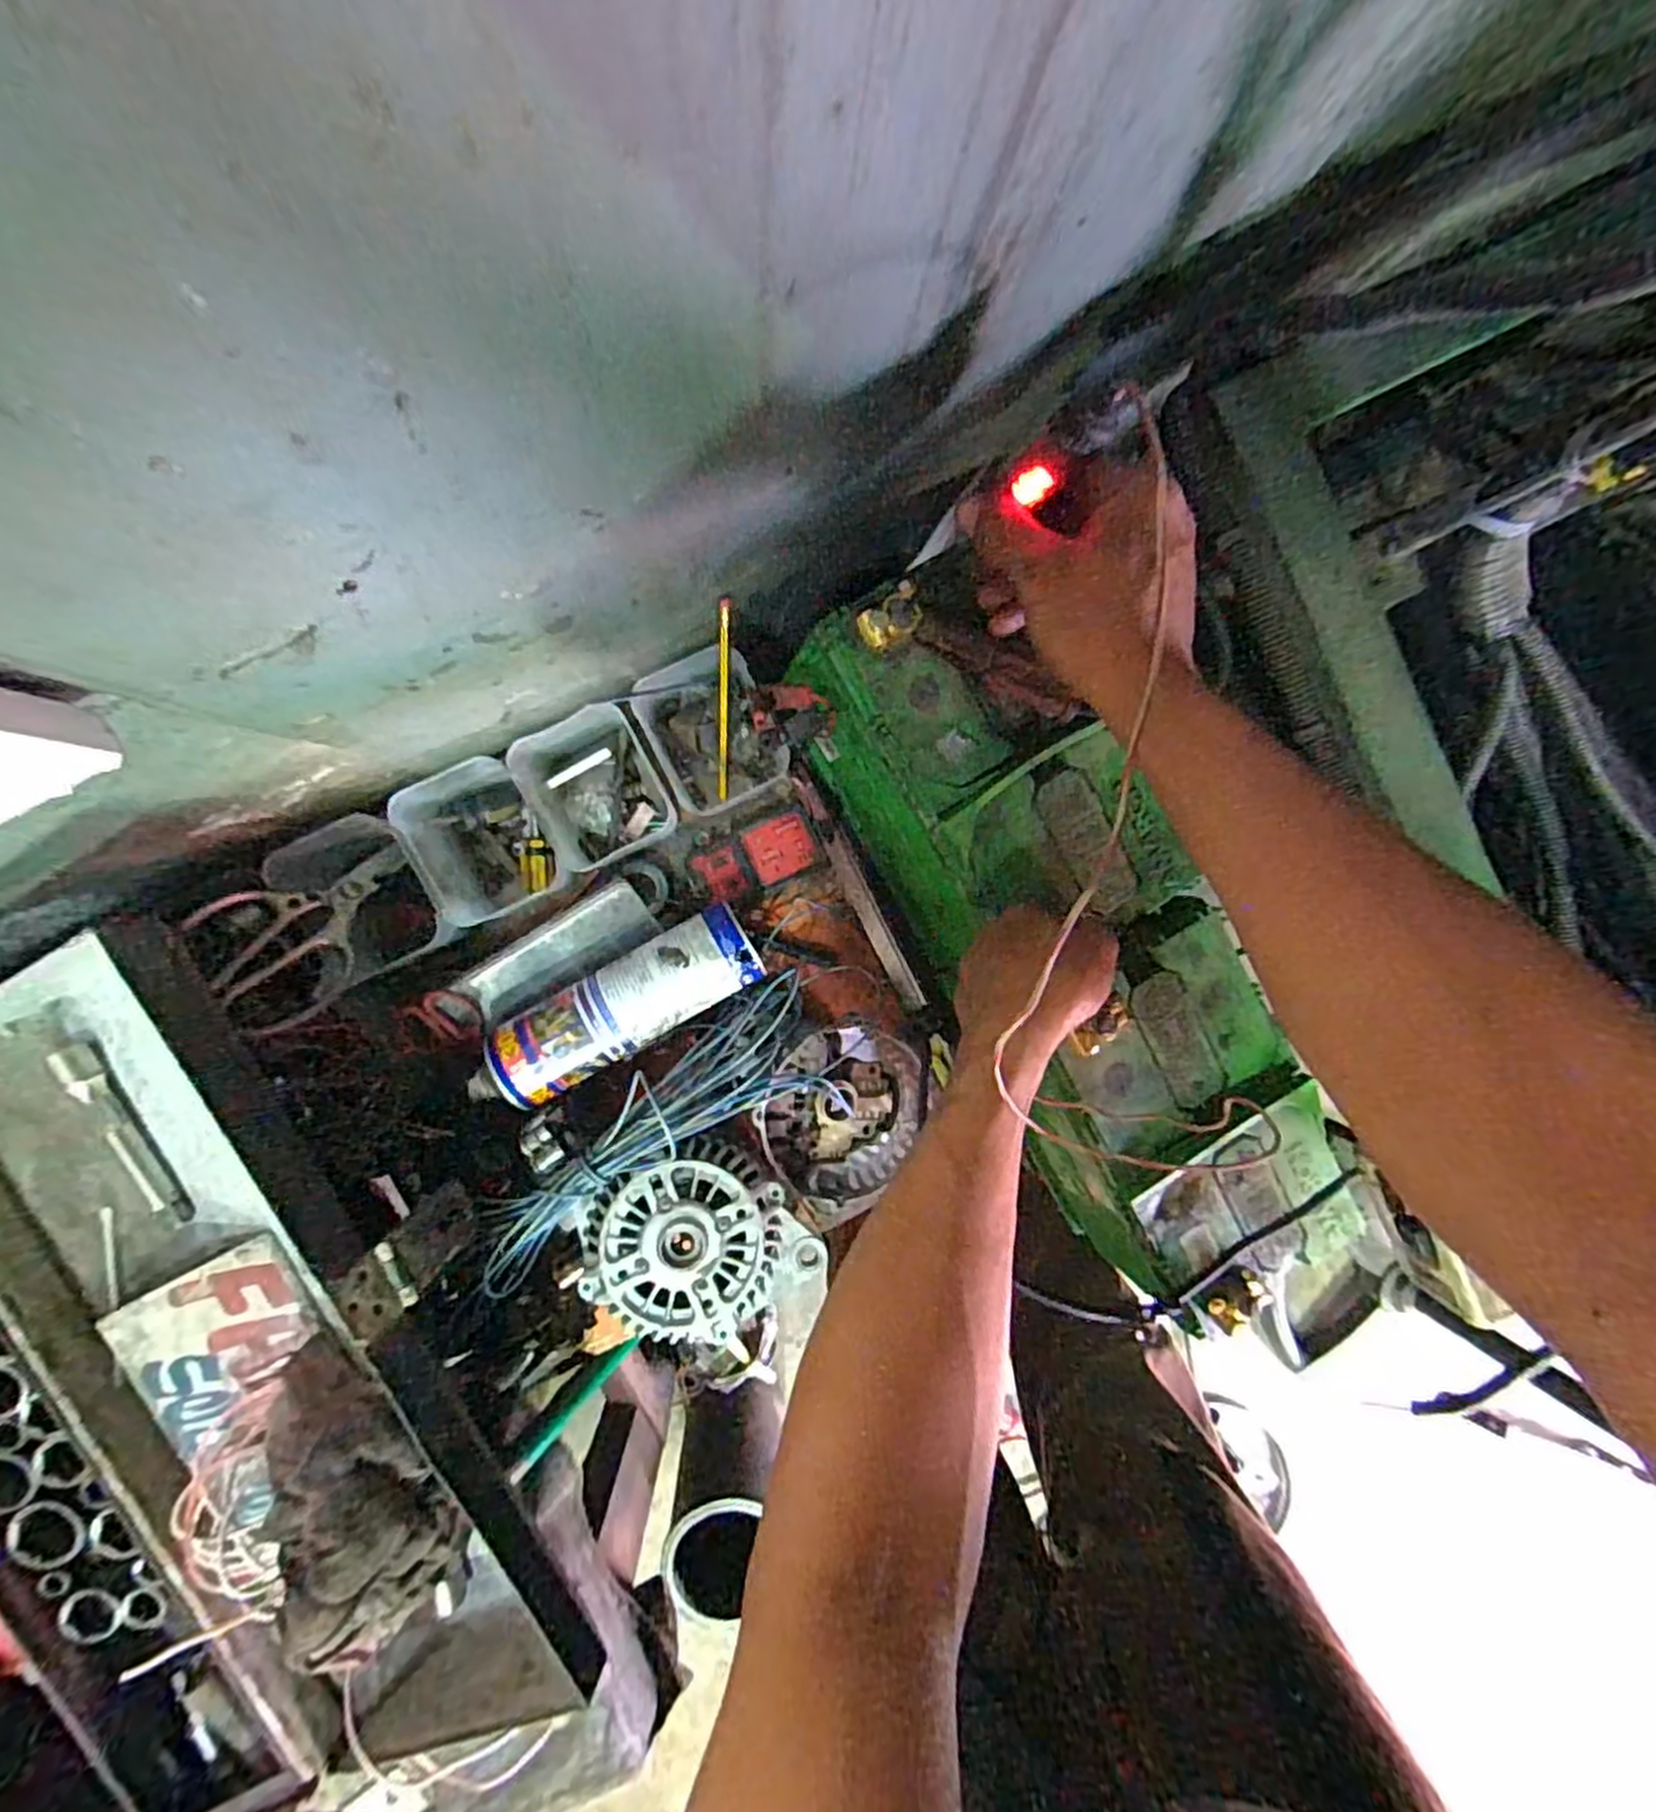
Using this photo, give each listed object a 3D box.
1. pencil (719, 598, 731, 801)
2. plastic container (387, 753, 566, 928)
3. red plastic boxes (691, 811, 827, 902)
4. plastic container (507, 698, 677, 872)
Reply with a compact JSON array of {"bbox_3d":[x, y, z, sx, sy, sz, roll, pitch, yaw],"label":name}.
[{"bbox_3d":[-0.077,-0.144,0.562,0.007,0.011,0.163,3,135,-6],"label":"pencil"},{"bbox_3d":[-0.254,-0.045,0.577,0.086,0.089,0.107,-30,95,-3],"label":"plastic container"},{"bbox_3d":[-0.055,-0.039,0.619,0.097,0.019,0.050,-23,95,-4],"label":"red plastic boxes"},{"bbox_3d":[-0.172,-0.086,0.573,0.089,0.062,0.102,-25,95,-4],"label":"plastic container"}]

